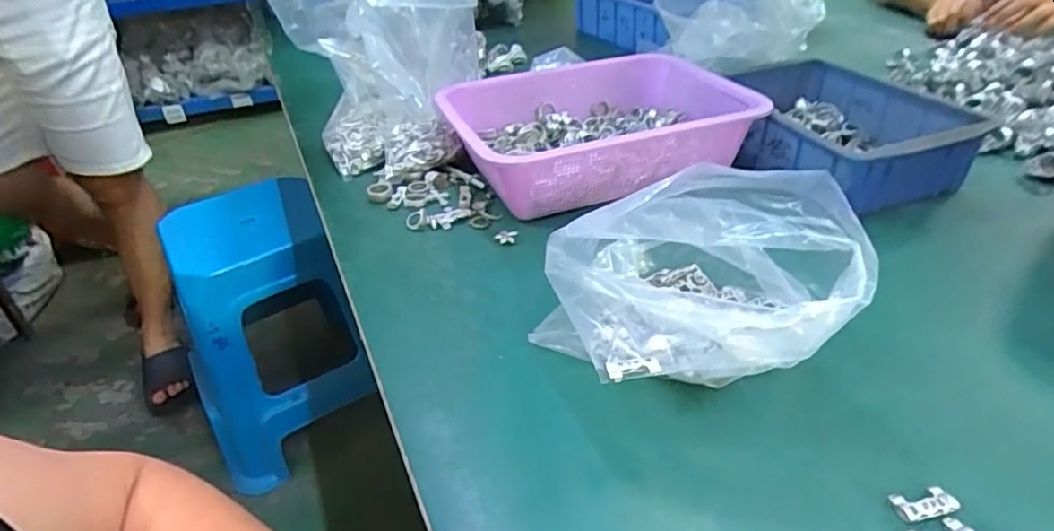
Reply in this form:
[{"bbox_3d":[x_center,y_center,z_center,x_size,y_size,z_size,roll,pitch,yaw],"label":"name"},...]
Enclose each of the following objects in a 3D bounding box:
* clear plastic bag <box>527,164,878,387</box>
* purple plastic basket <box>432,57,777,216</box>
[{"bbox_3d":[0.097,0.005,0.386,0.184,0.129,0.153,-1,35,4],"label":"clear plastic bag"},{"bbox_3d":[0.072,-0.149,0.647,0.321,0.082,0.226,-16,37,-17],"label":"purple plastic basket"}]

